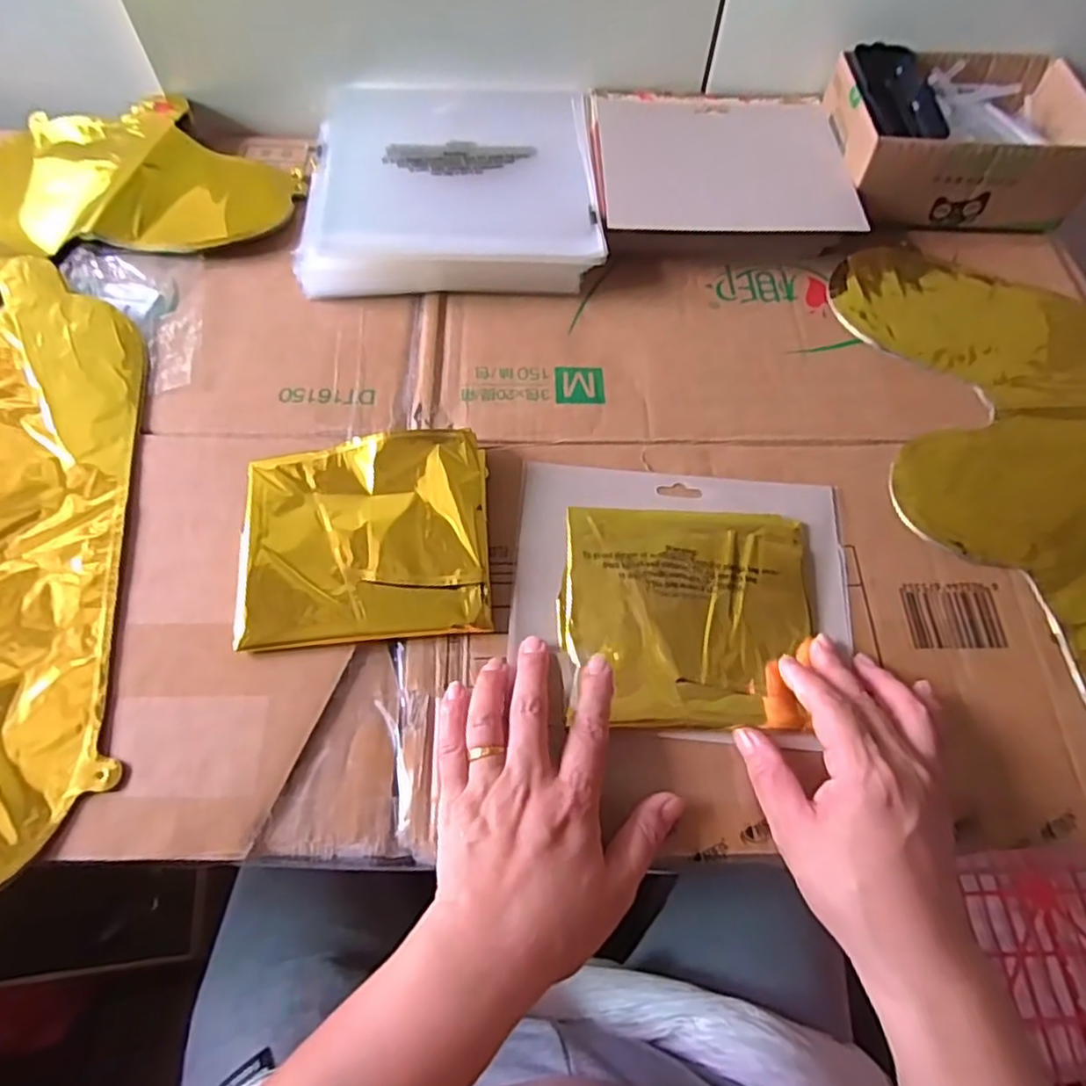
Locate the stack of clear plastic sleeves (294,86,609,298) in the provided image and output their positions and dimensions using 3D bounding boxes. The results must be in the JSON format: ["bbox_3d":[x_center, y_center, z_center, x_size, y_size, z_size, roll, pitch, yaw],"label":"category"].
[{"bbox_3d":[-0.070,-0.287,0.538,0.220,0.041,0.229,-1,62,-2],"label":"stack of clear plastic sleeves"}]

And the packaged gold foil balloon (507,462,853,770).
[{"bbox_3d":[0.081,0.028,0.399,0.195,0.018,0.162,4,62,1],"label":"packaged gold foil balloon"}]

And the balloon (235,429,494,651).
[{"bbox_3d":[-0.103,-0.005,0.393,0.139,0.030,0.118,-5,62,-4],"label":"balloon"}]

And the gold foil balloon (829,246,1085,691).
[{"bbox_3d":[0.323,-0.034,0.427,0.198,0.013,0.420,1,62,-1],"label":"gold foil balloon"}]

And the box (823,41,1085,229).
[{"bbox_3d":[0.328,-0.325,0.548,0.183,0.071,0.132,-1,62,-2],"label":"box"}]

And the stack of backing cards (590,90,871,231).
[{"bbox_3d":[0.139,-0.302,0.551,0.194,0.035,0.180,0,62,-2],"label":"stack of backing cards"}]

